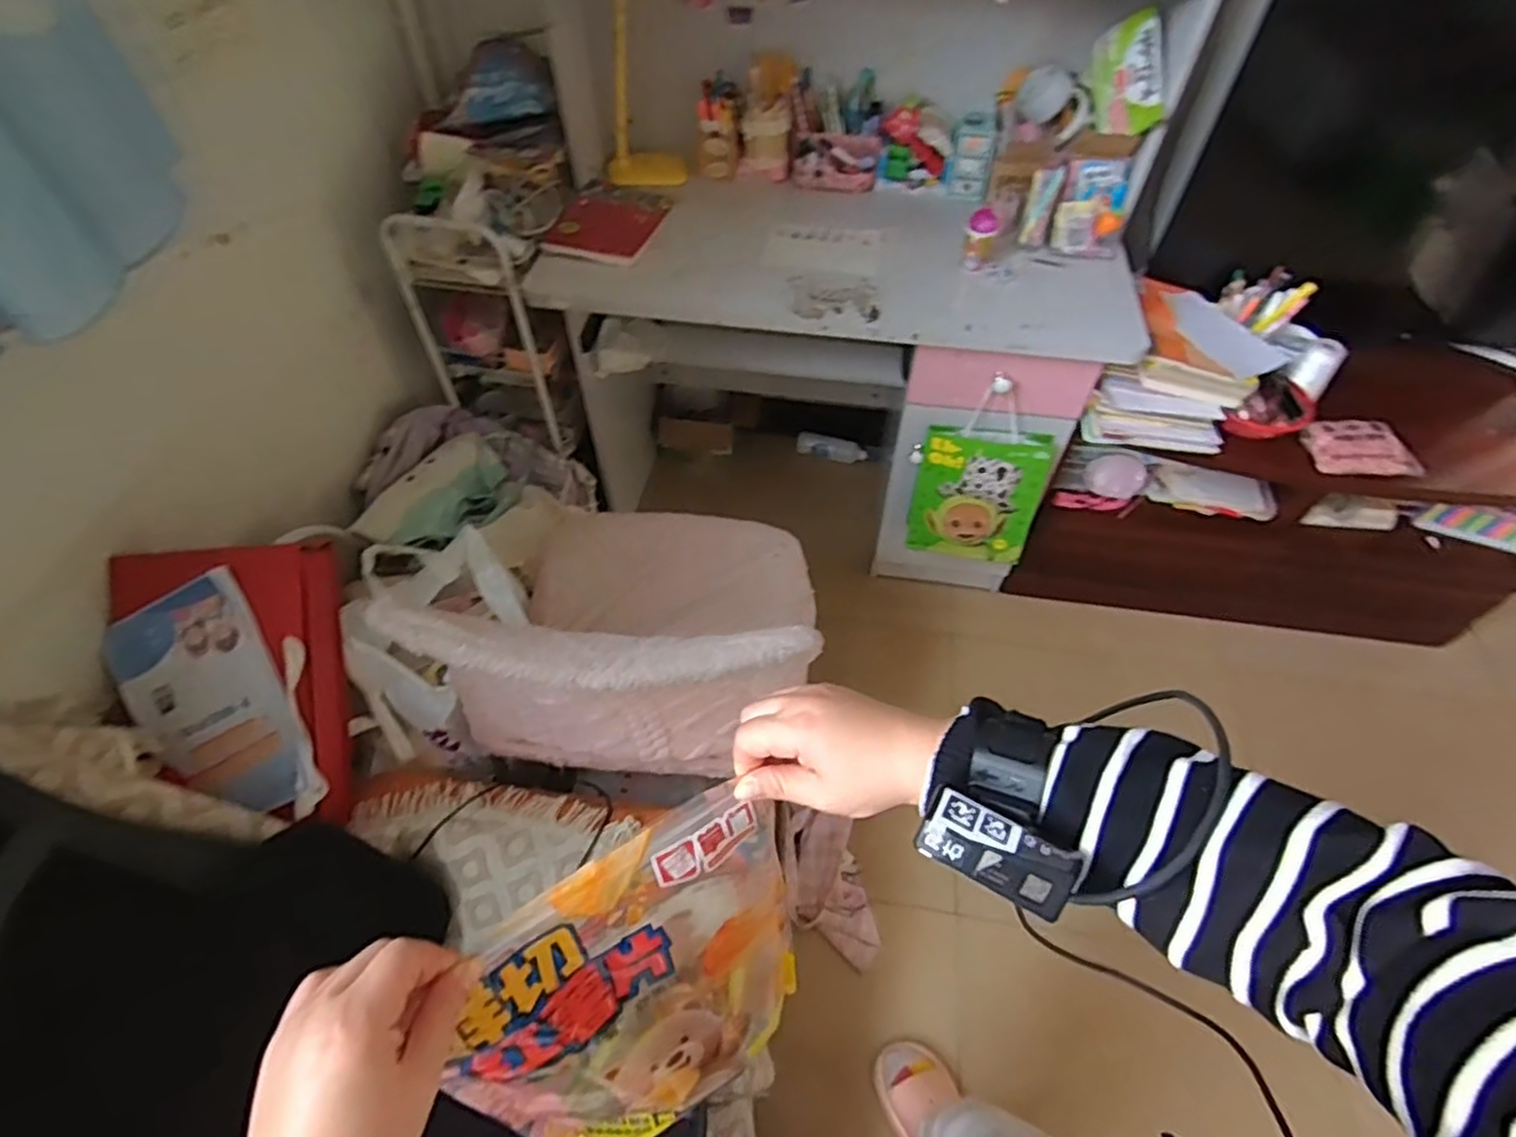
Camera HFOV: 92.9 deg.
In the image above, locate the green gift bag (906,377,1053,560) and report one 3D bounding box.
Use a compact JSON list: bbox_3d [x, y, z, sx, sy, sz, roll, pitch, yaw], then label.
[{"bbox_3d":[0.420,-0.153,1.370,0.237,0.335,0.084,10,53,7],"label":"green gift bag"}]

